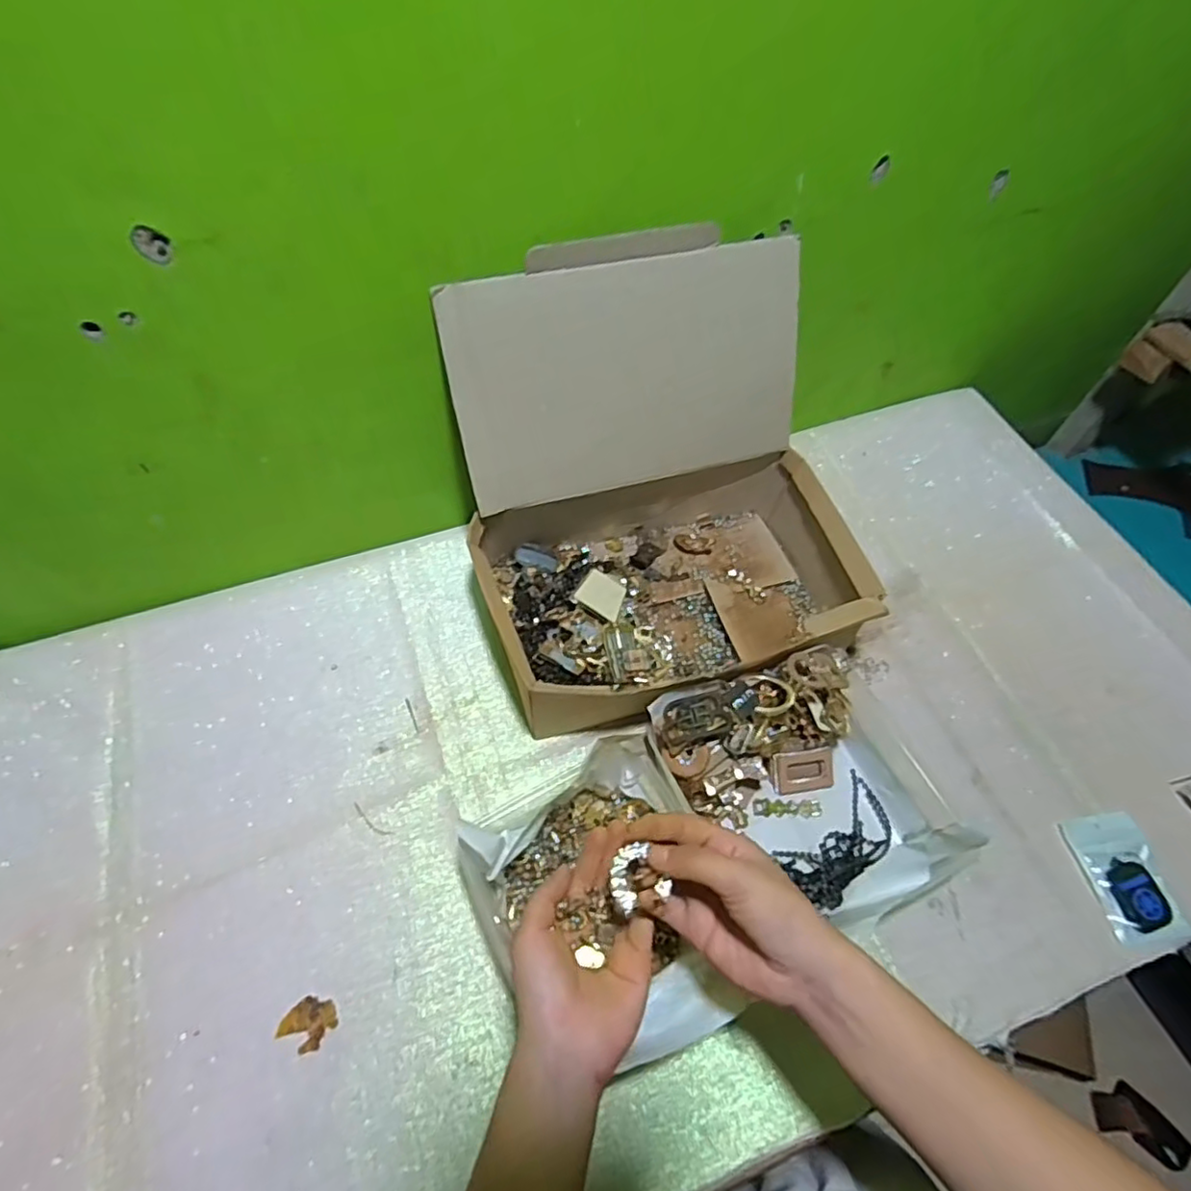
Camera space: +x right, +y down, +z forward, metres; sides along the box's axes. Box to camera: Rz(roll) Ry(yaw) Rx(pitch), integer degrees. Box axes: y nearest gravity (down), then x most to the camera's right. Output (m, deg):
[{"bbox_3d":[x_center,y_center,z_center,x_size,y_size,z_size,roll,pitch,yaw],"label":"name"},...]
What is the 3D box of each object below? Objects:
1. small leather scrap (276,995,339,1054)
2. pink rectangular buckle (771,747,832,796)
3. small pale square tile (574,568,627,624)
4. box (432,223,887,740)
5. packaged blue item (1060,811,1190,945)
[{"bbox_3d":[-0.210,0.315,0.470,0.032,0.005,0.035,33,63,16],"label":"small leather scrap"},{"bbox_3d":[0.184,0.156,0.569,0.050,0.011,0.038,-5,98,11],"label":"pink rectangular buckle"},{"bbox_3d":[0.006,-0.001,0.609,0.043,0.006,0.043,25,71,-4],"label":"small pale square tile"},{"bbox_3d":[0.062,-0.084,0.564,0.331,0.273,0.293,-11,60,-9],"label":"box"},{"bbox_3d":[0.445,0.235,0.535,0.064,0.016,0.096,-6,60,-6],"label":"packaged blue item"}]

